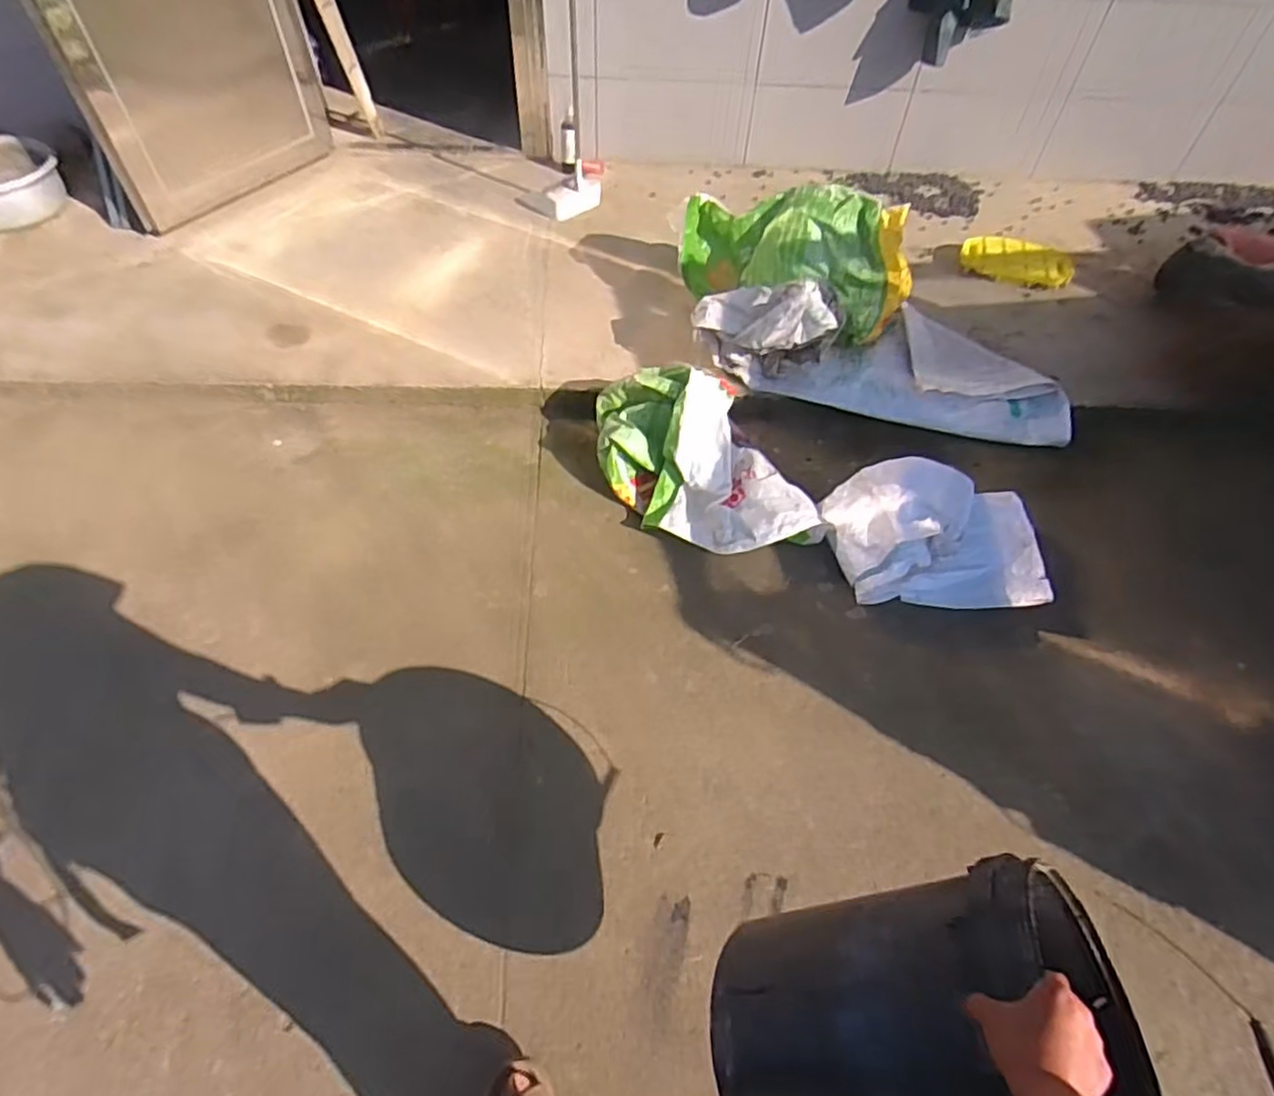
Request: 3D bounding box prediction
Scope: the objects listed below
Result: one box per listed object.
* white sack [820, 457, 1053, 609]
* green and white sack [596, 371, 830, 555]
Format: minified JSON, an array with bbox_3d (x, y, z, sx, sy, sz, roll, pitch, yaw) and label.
[{"bbox_3d":[0.735,-0.071,1.707,0.487,0.210,0.399,2,53,-2],"label":"white sack"},{"bbox_3d":[0.157,-0.213,1.727,0.615,0.228,0.308,39,60,23],"label":"green and white sack"}]

